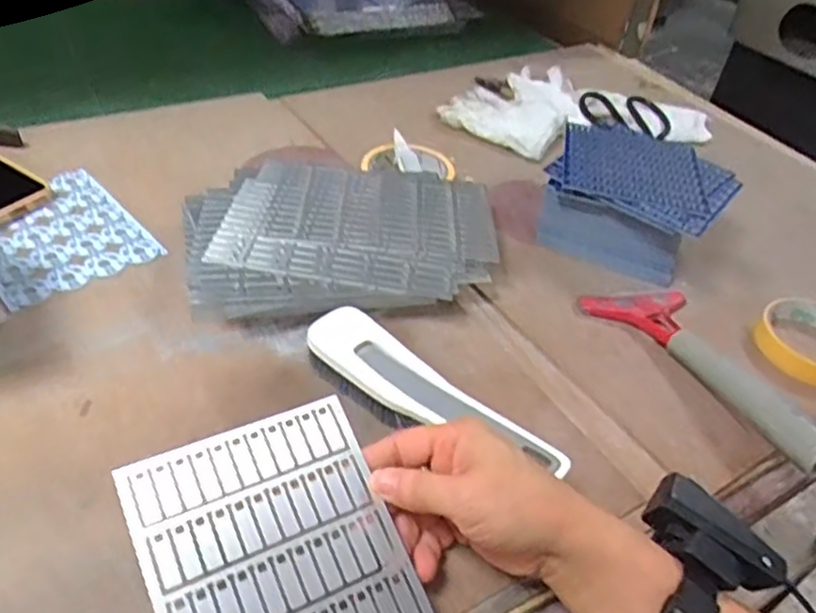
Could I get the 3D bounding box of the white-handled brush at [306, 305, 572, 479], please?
[{"bbox_3d":[0.005,0.063,0.453,0.179,0.044,0.047,33,48,27],"label":"white-handled brush"}]

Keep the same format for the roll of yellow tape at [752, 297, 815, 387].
[{"bbox_3d":[0.336,0.028,0.564,0.084,0.021,0.090,3,41,-3],"label":"roll of yellow tape"}]

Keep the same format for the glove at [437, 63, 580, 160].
[{"bbox_3d":[0.146,-0.251,0.839,0.148,0.017,0.202,30,47,25],"label":"glove"}]

